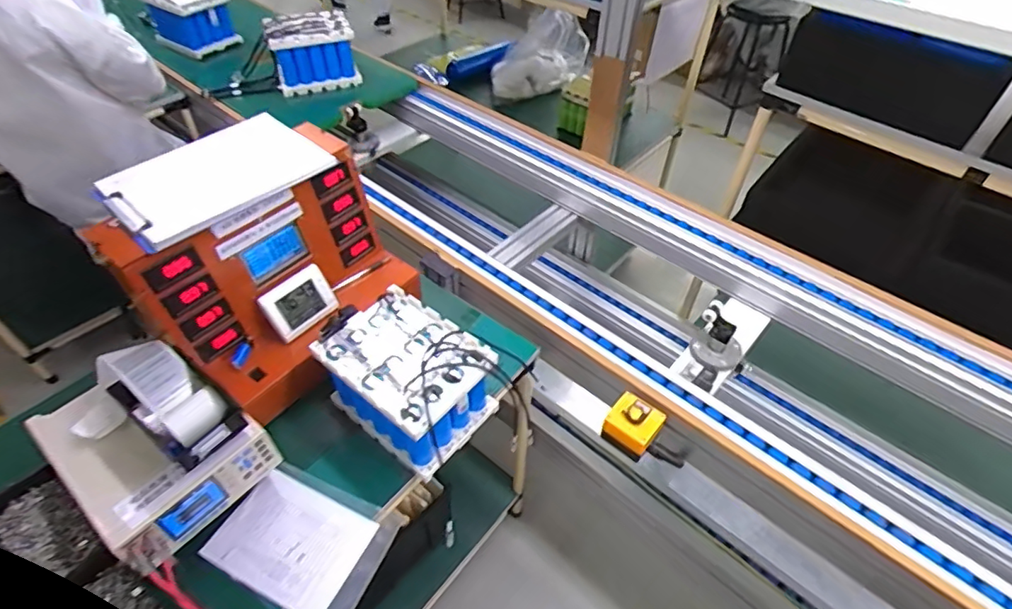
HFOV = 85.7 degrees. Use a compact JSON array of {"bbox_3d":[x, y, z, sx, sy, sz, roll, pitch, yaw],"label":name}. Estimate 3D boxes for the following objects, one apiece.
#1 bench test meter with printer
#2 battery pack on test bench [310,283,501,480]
[{"bbox_3d":[-0.521,0.180,0.773,0.316,0.125,0.218,26,52,21],"label":"bench test meter with printer"},{"bbox_3d":[-0.164,0.108,0.882,0.256,0.151,0.181,32,54,25],"label":"battery pack on test bench"}]

